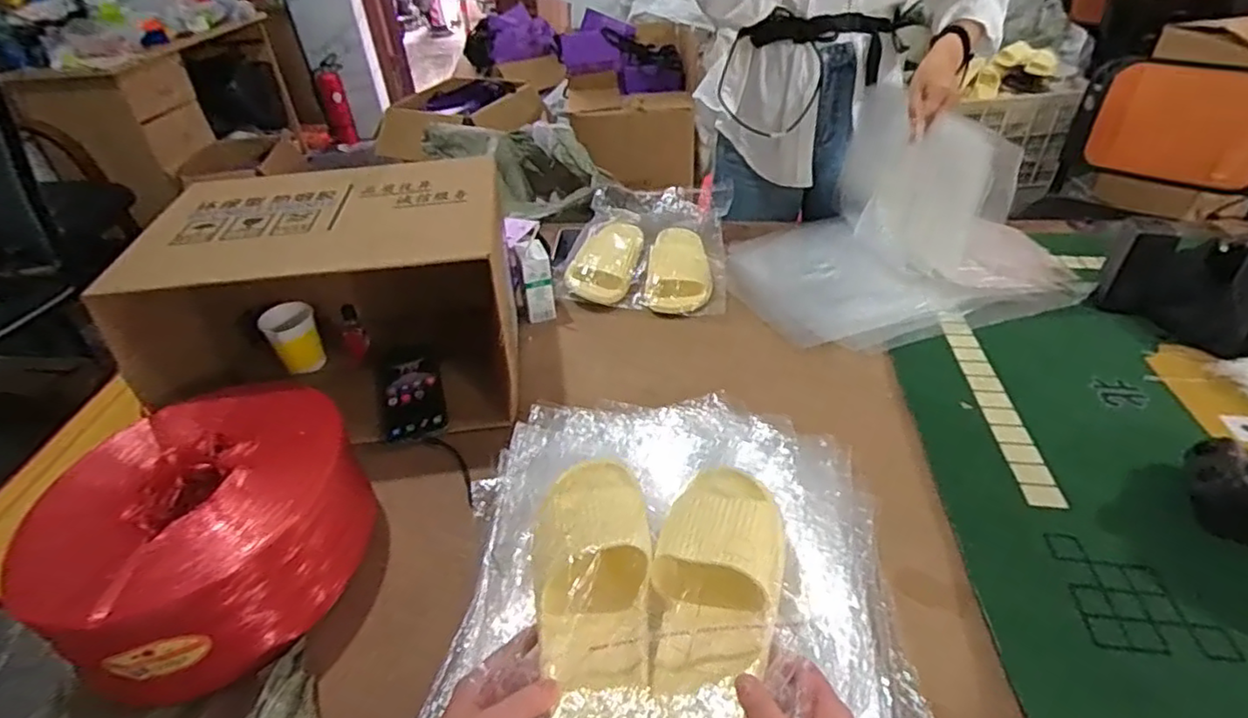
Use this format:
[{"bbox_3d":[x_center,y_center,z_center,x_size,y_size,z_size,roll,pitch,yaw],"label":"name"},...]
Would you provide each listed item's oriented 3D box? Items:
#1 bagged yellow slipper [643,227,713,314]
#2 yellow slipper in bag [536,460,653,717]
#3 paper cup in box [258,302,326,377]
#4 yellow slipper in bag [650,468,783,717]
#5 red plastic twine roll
[{"bbox_3d":[0.087,-0.147,1.037,0.104,0.053,0.201,0,38,6],"label":"bagged yellow slipper"},{"bbox_3d":[-0.023,0.193,0.531,0.091,0.059,0.244,-4,56,1],"label":"yellow slipper in bag"},{"bbox_3d":[-0.427,-0.023,0.840,0.065,0.084,0.064,-3,38,2],"label":"paper cup in box"},{"bbox_3d":[0.077,0.200,0.540,0.106,0.070,0.241,11,55,7],"label":"yellow slipper in bag"},{"bbox_3d":[-0.388,0.157,0.614,0.261,0.125,0.257,-3,38,2],"label":"red plastic twine roll"}]

